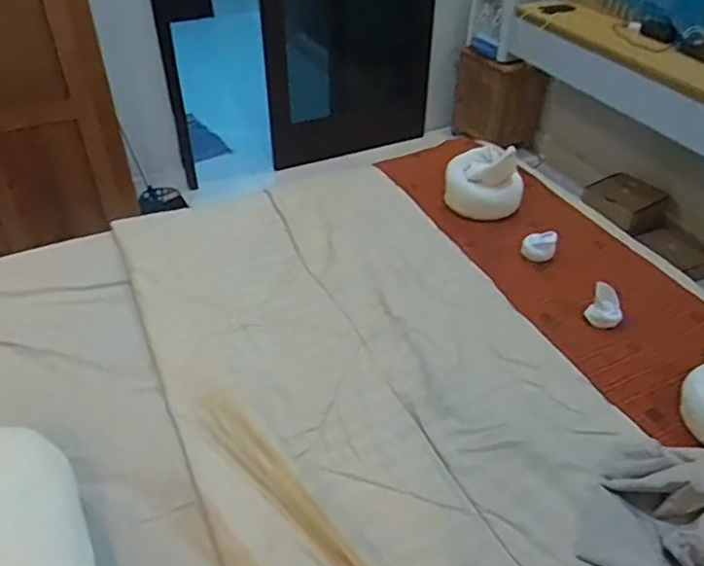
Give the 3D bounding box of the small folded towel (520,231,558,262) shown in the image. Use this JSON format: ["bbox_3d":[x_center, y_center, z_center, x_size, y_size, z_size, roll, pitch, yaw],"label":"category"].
[{"bbox_3d":[0.411,-0.083,1.366,0.070,0.059,0.057,16,43,17],"label":"small folded towel"}]

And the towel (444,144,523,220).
[{"bbox_3d":[0.325,-0.262,1.512,0.179,0.129,0.178,9,41,9],"label":"towel"}]

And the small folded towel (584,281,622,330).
[{"bbox_3d":[0.503,0.042,1.223,0.065,0.056,0.074,19,44,21],"label":"small folded towel"}]

